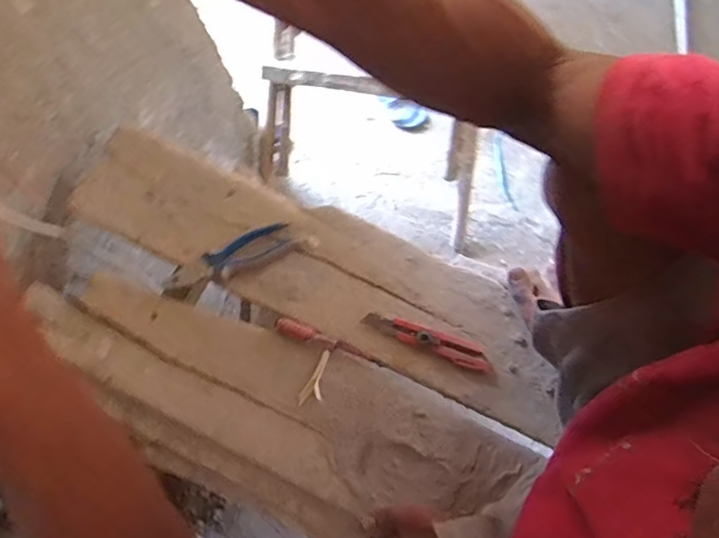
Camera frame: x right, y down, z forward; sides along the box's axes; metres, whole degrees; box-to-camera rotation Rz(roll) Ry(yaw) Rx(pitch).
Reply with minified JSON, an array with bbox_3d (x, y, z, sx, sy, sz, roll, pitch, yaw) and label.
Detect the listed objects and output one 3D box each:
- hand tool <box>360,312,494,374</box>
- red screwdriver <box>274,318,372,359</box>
[{"bbox_3d":[0.093,0.093,0.723,0.176,0.016,0.033,22,80,5],"label":"hand tool"},{"bbox_3d":[-0.049,0.097,0.741,0.133,0.019,0.021,21,80,5],"label":"red screwdriver"}]

